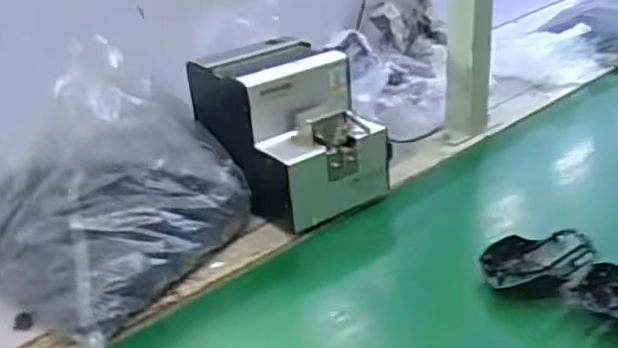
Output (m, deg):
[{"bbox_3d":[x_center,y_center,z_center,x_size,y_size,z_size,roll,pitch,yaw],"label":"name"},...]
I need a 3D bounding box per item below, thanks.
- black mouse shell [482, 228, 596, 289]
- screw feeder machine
[{"bbox_3d":[0.189,0.071,0.550,0.087,0.024,0.060,-3,27,1],"label":"black mouse shell"},{"bbox_3d":[-0.023,-0.044,0.707,0.124,0.153,0.192,-22,33,-31],"label":"screw feeder machine"}]

